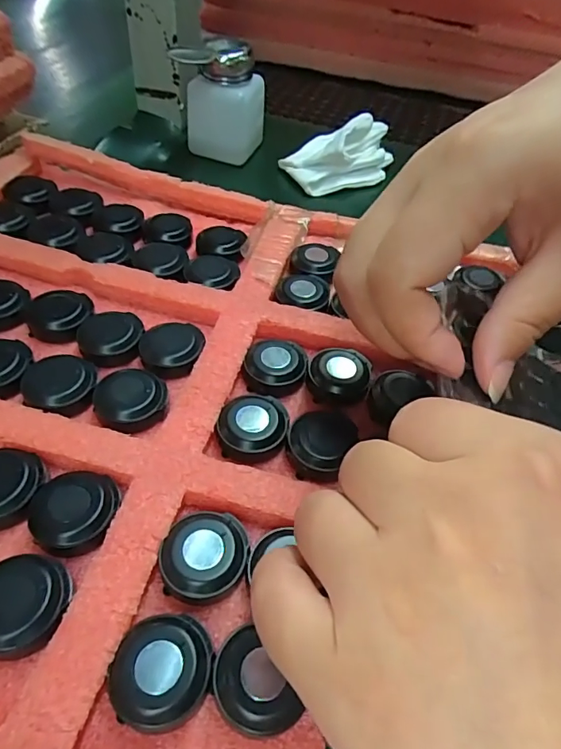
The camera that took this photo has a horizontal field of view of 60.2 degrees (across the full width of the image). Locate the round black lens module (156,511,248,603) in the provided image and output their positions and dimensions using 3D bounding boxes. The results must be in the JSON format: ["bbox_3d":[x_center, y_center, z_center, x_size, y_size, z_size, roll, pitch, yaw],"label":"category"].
[{"bbox_3d":[-0.026,0.064,0.169,0.029,0.012,0.030,3,48,-3],"label":"round black lens module"}]

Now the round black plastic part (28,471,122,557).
[{"bbox_3d":[-0.074,0.049,0.176,0.031,0.011,0.028,-13,51,-17],"label":"round black plastic part"}]

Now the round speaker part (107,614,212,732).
[{"bbox_3d":[-0.036,0.089,0.146,0.028,0.012,0.029,3,48,-3],"label":"round speaker part"}]

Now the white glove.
[{"bbox_3d":[0.053,-0.183,0.389,0.096,0.042,0.058,-13,52,-17],"label":"white glove"}]

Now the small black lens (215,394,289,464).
[{"bbox_3d":[-0.012,0.023,0.207,0.029,0.012,0.029,4,49,-4],"label":"small black lens"}]

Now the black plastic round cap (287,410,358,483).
[{"bbox_3d":[0.016,0.030,0.204,0.026,0.010,0.033,25,51,14],"label":"black plastic round cap"}]

